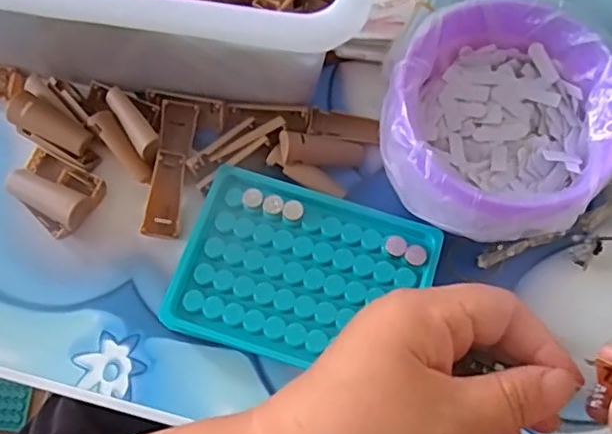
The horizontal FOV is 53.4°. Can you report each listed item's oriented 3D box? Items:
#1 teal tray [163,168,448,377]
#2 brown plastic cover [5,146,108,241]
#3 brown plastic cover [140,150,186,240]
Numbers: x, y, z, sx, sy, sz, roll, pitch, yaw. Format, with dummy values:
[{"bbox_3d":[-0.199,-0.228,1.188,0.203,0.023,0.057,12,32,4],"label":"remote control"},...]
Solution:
[{"bbox_3d":[-0.002,0.032,0.336,0.130,0.016,0.097,18,73,7],"label":"teal tray"},{"bbox_3d":[-0.148,-0.016,0.351,0.051,0.017,0.040,32,75,11],"label":"brown plastic cover"},{"bbox_3d":[-0.082,-0.013,0.354,0.019,0.012,0.049,6,72,3],"label":"brown plastic cover"}]

